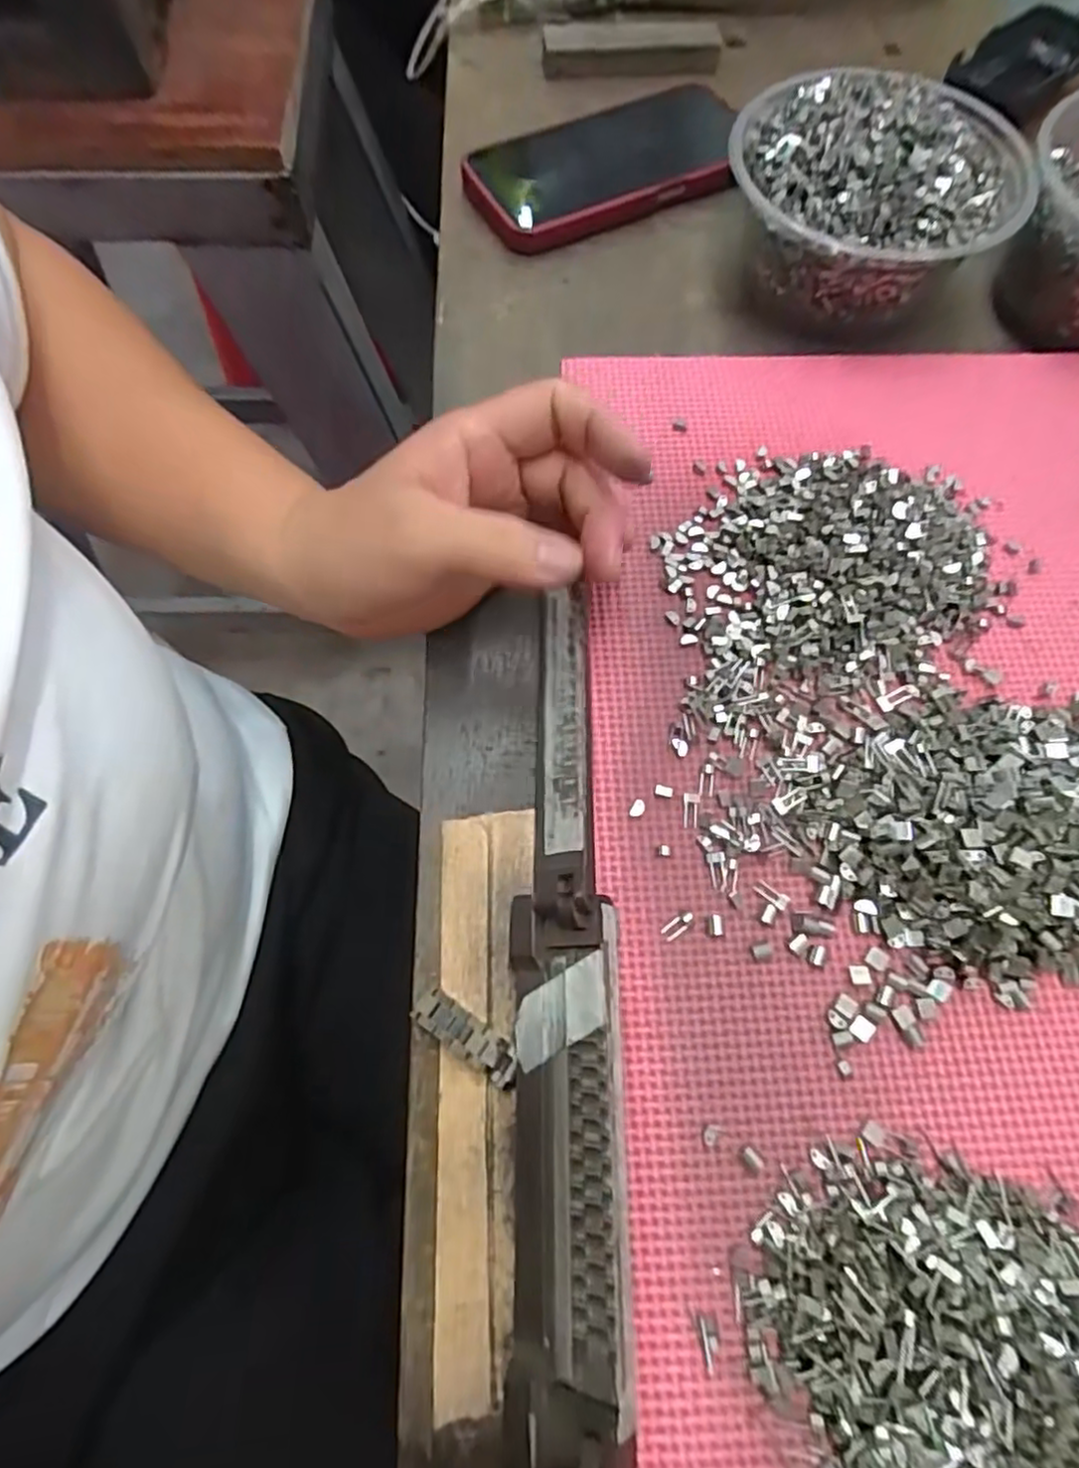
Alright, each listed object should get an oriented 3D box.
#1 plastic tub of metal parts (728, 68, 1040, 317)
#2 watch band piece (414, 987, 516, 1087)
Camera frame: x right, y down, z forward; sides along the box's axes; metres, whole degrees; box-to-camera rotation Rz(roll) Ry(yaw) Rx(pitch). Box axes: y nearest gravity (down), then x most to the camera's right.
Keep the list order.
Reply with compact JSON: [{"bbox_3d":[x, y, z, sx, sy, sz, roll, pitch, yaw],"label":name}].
[{"bbox_3d":[0.162,-0.267,0.331,0.131,0.061,0.134,1,69,-1],"label":"plastic tub of metal parts"},{"bbox_3d":[-0.024,0.102,0.226,0.039,0.005,0.013,34,72,11],"label":"watch band piece"}]

